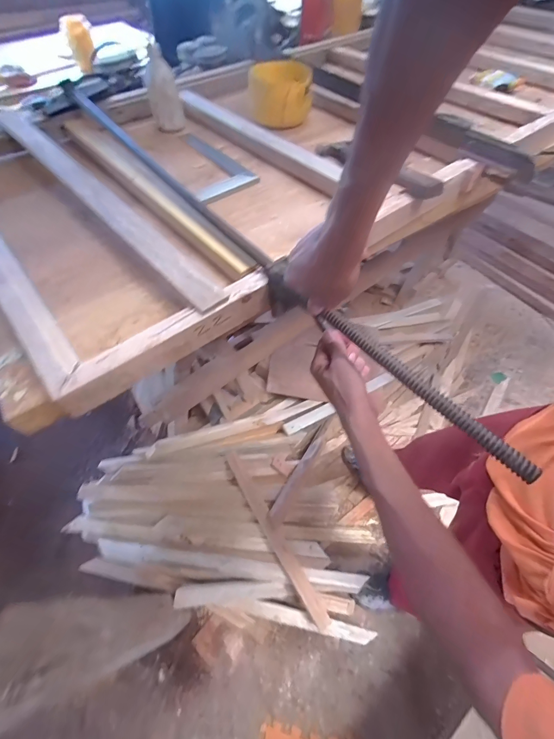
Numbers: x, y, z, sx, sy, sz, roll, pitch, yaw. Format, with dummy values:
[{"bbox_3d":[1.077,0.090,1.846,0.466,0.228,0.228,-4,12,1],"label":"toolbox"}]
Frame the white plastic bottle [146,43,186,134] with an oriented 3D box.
[{"bbox_3d":[-0.285,-0.693,0.818,0.074,0.147,0.082,-18,59,-11],"label":"white plastic bottle"}]

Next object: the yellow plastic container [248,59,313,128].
[{"bbox_3d":[0.006,-0.695,0.831,0.157,0.117,0.096,4,57,2],"label":"yellow plastic container"}]

